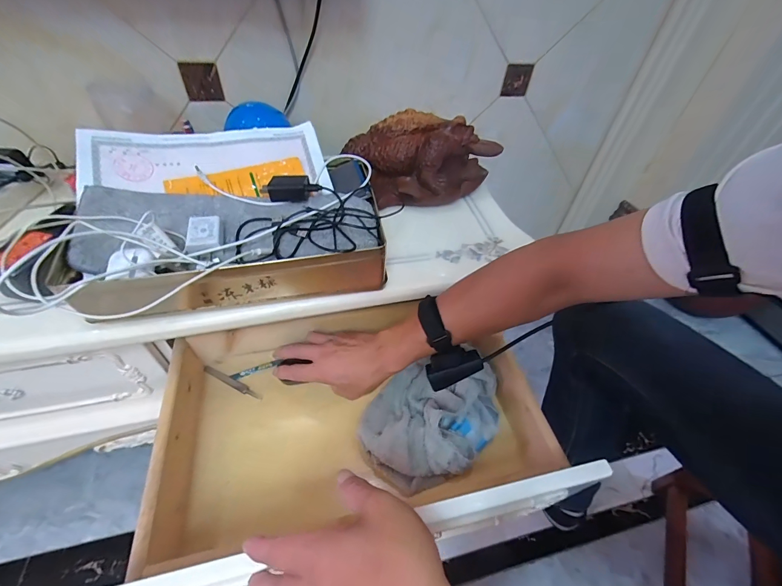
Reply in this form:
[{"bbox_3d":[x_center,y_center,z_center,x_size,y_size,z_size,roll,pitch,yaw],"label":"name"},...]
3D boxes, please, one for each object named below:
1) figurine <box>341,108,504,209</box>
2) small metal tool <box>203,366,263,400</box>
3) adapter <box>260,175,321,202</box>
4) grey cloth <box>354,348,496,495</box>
[{"bbox_3d":[0.059,-0.222,0.573,0.250,0.112,0.114,-12,49,-16],"label":"figurine"},{"bbox_3d":[-0.246,0.140,0.534,0.108,0.007,0.013,23,49,16],"label":"small metal tool"},{"bbox_3d":[-0.134,-0.138,0.453,0.074,0.018,0.035,-7,48,-11],"label":"adapter"},{"bbox_3d":[0.064,0.168,0.478,0.211,0.060,0.149,-13,49,-16],"label":"grey cloth"}]

